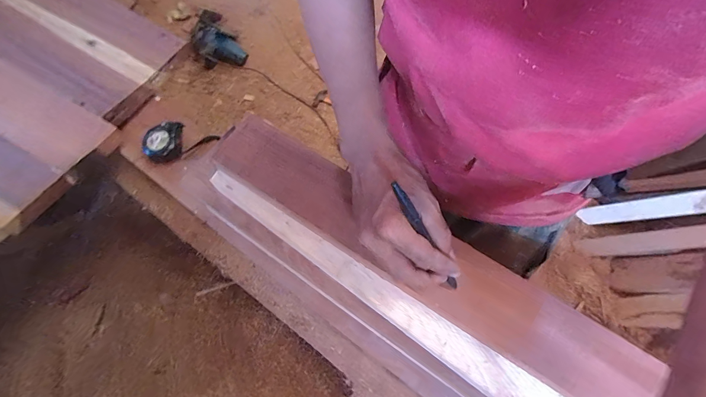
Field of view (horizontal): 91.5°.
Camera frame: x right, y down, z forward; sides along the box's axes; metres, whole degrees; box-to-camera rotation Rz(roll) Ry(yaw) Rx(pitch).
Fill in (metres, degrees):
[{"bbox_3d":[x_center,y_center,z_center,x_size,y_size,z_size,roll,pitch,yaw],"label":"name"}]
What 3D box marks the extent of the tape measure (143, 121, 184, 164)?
[{"bbox_3d":[-0.330,-0.100,0.603,0.057,0.036,0.072,8,66,3],"label":"tape measure"}]

